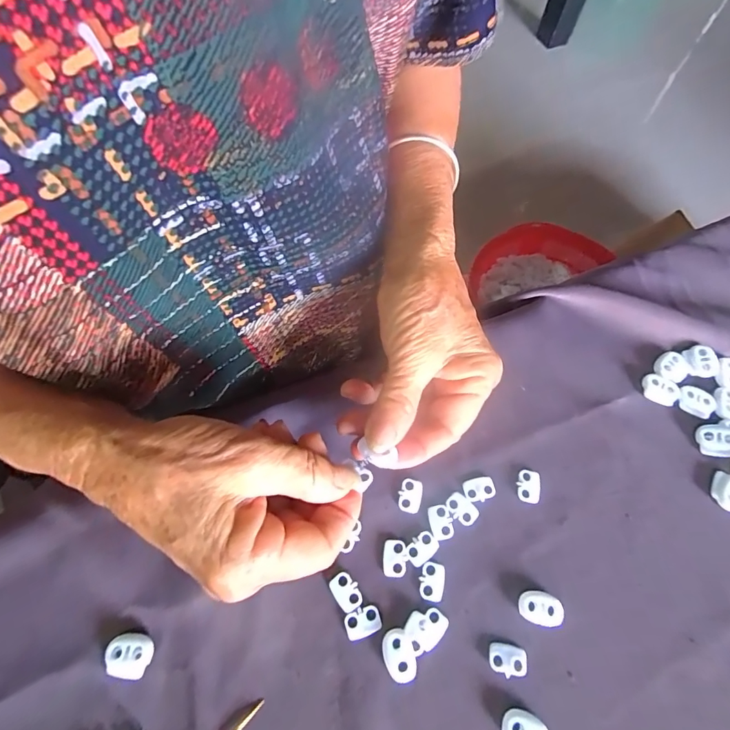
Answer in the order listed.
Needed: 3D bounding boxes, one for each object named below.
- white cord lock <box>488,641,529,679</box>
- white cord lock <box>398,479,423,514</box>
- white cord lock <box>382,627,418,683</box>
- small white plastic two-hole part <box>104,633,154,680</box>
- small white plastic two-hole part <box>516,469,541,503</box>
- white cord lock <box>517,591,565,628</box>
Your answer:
[{"bbox_3d":[0.072,0.149,0.219,0.020,0.004,0.014,13,64,5],"label":"white cord lock"},{"bbox_3d":[0.027,0.076,0.254,0.013,0.004,0.019,13,64,6],"label":"white cord lock"},{"bbox_3d":[0.017,0.146,0.219,0.015,0.004,0.023,-14,65,-7],"label":"white cord lock"},{"bbox_3d":[-0.116,0.144,0.215,0.021,0.006,0.019,2,64,0],"label":"small white plastic two-hole part"},{"bbox_3d":[0.098,0.072,0.259,0.013,0.004,0.019,8,64,3],"label":"small white plastic two-hole part"},{"bbox_3d":[0.093,0.129,0.229,0.022,0.004,0.016,11,64,4],"label":"white cord lock"}]

